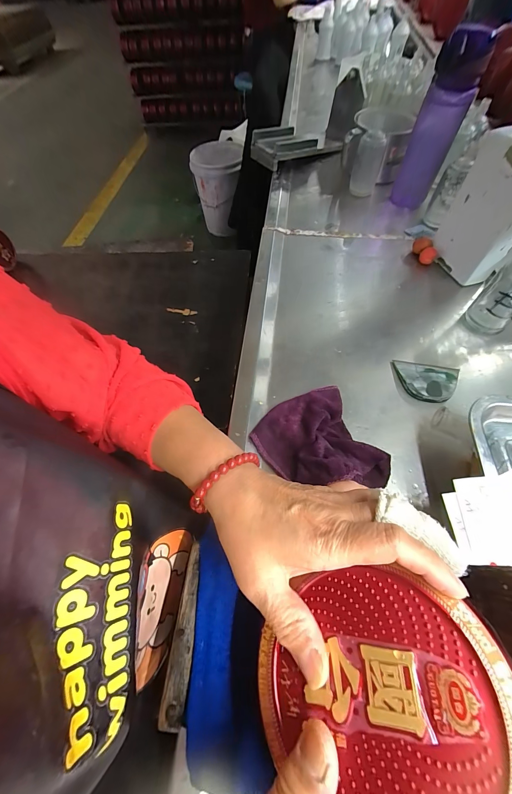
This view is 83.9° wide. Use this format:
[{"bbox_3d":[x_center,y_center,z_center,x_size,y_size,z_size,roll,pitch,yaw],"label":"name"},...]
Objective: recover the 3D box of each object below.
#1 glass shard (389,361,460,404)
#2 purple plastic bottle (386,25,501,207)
[{"bbox_3d":[0.230,-0.021,0.378,0.081,0.012,0.060,6,61,7],"label":"glass shard"},{"bbox_3d":[0.328,-0.489,0.524,0.079,0.229,0.065,19,63,14],"label":"purple plastic bottle"}]

